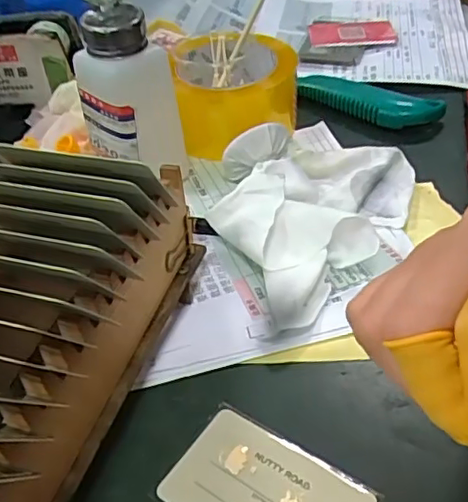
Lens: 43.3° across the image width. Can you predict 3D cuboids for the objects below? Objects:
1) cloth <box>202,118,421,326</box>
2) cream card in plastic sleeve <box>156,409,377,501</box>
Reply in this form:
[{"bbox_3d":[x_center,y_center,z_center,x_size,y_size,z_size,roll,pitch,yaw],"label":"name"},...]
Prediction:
[{"bbox_3d":[0.066,-0.033,0.383,0.158,0.043,0.139,-20,44,-18],"label":"cloth"},{"bbox_3d":[0.014,0.109,0.261,0.084,0.004,0.054,23,48,27],"label":"cream card in plastic sleeve"}]

